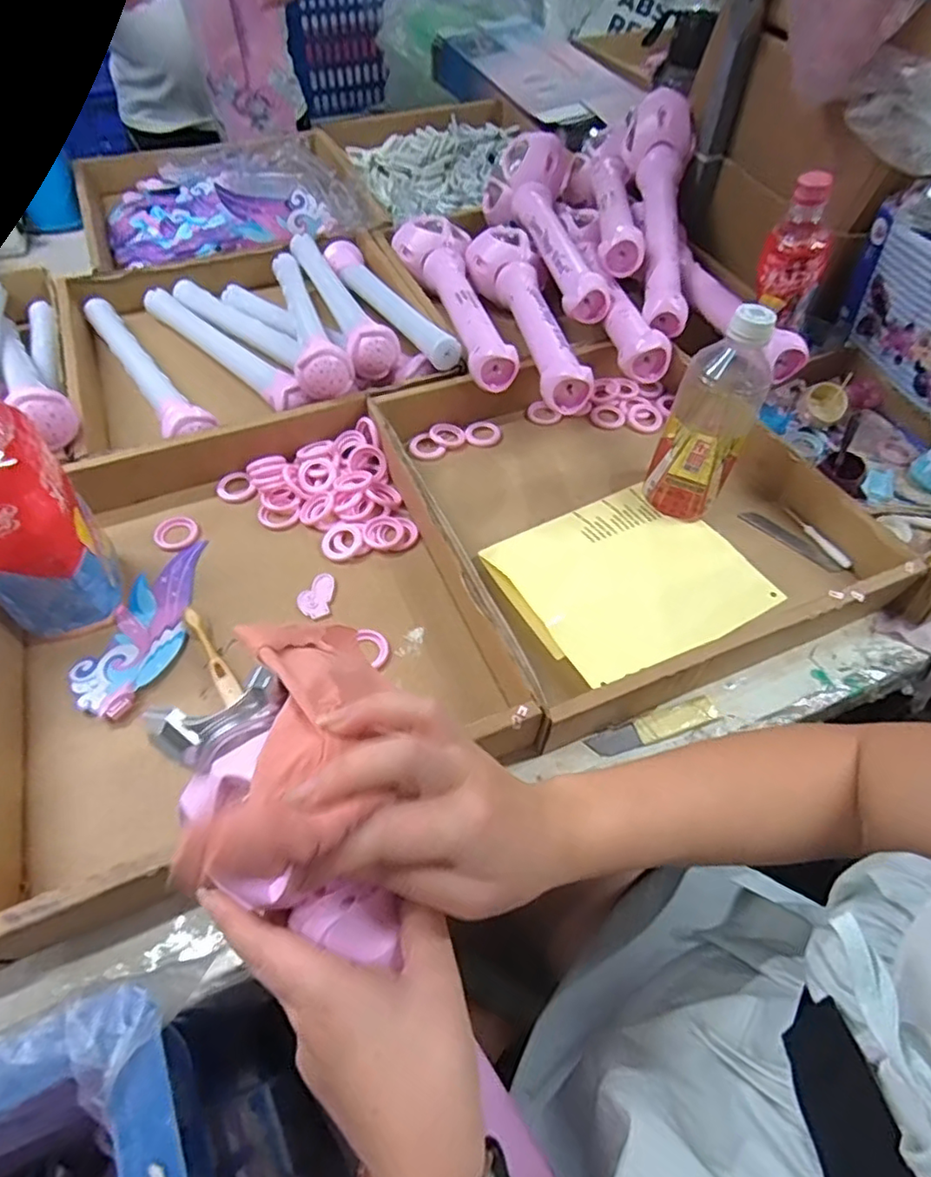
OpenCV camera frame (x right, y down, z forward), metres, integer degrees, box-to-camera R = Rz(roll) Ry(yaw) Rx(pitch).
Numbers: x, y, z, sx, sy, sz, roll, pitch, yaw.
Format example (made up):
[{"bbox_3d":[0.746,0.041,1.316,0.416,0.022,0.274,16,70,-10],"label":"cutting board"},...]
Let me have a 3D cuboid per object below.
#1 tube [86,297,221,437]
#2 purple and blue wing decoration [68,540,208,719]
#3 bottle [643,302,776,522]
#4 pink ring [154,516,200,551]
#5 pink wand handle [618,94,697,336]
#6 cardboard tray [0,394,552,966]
[{"bbox_3d":[-0.352,-0.236,0.655,0.046,0.046,0.311,-34,63,-22],"label":"tube"},{"bbox_3d":[-0.256,0.026,0.494,0.070,0.013,0.164,12,56,6],"label":"purple and blue wing decoration"},{"bbox_3d":[0.208,-0.141,0.520,0.066,0.183,0.059,22,58,13],"label":"bottle"},{"bbox_3d":[-0.263,-0.051,0.554,0.038,0.004,0.039,1,56,-1],"label":"pink ring"},{"bbox_3d":[0.230,-0.432,0.697,0.076,0.065,0.327,4,72,1],"label":"pink wand handle"},{"bbox_3d":[-0.180,0.012,0.478,0.351,0.056,0.375,-20,59,-15],"label":"cardboard tray"}]

